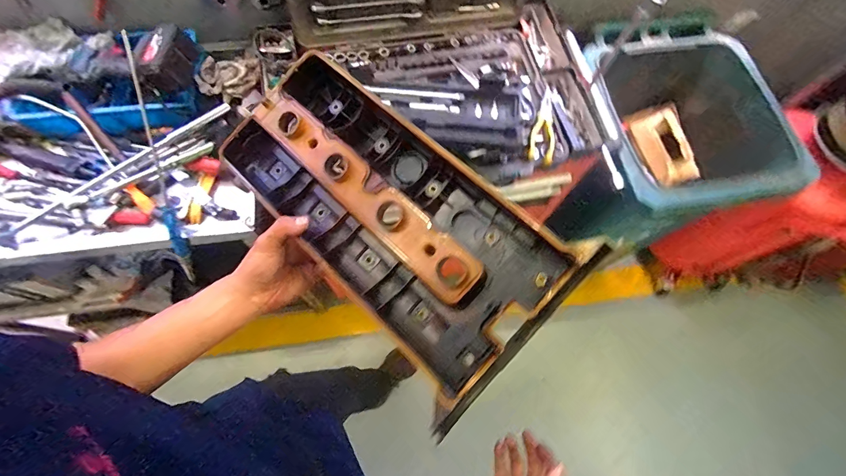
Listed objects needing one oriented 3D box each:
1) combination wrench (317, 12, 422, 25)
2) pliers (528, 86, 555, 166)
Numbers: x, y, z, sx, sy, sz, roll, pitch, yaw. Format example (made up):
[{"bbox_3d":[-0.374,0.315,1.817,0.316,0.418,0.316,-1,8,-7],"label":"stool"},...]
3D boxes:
[{"bbox_3d":[-0.113,-0.470,0.837,0.219,0.018,0.012,-8,69,-5],"label":"combination wrench"},{"bbox_3d":[0.247,-0.235,0.794,0.049,0.018,0.193,13,69,3],"label":"pliers"}]

